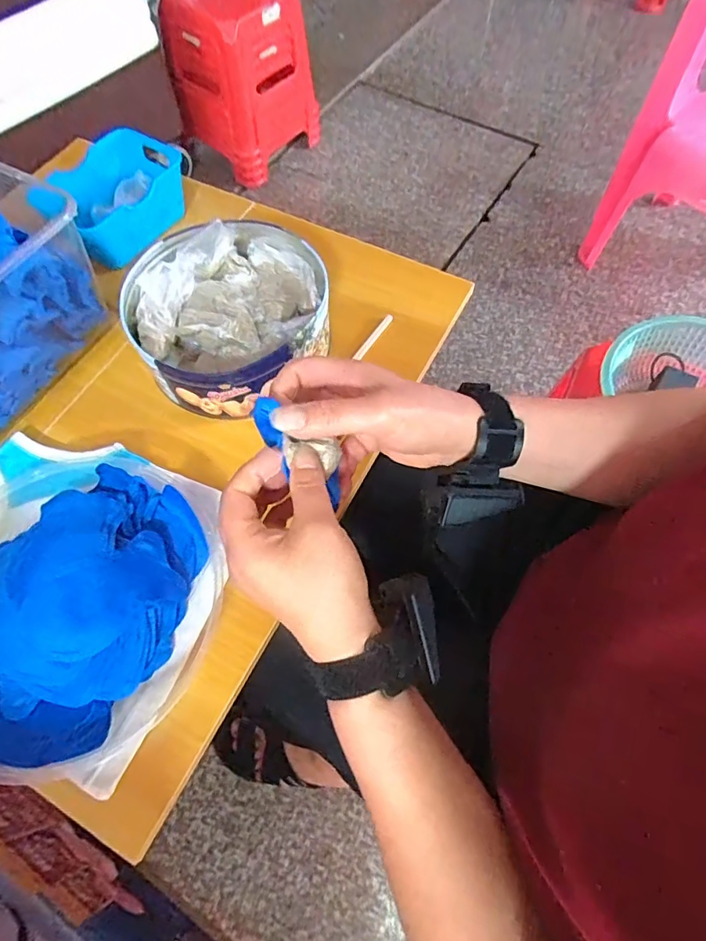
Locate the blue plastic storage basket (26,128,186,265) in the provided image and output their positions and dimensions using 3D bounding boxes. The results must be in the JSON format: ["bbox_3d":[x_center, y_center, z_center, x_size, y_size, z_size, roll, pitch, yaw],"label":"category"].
[{"bbox_3d":[-0.272,-0.317,0.580,0.123,0.060,0.153,35,70,16],"label":"blue plastic storage basket"}]

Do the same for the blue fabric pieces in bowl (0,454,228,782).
[{"bbox_3d":[-0.242,0.097,0.406,0.256,0.034,0.250,8,65,5],"label":"blue fabric pieces in bowl"}]

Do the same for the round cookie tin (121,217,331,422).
[{"bbox_3d":[-0.116,-0.156,0.495,0.189,0.065,0.180,0,64,1],"label":"round cookie tin"}]

